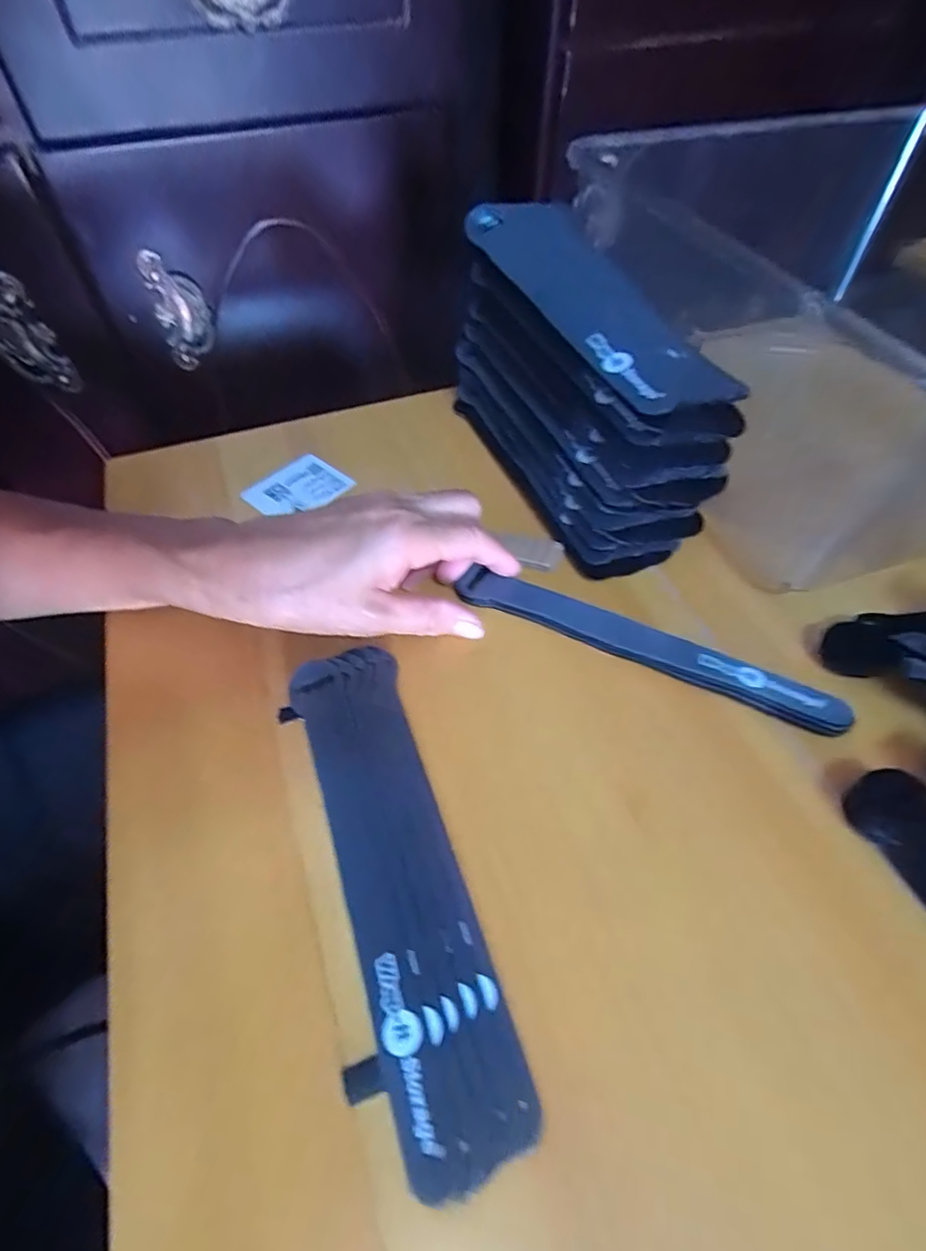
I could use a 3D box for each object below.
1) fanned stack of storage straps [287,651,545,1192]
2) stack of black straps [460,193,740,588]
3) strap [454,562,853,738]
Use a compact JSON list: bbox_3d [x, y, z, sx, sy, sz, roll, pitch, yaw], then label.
[{"bbox_3d":[-0.031,0.094,0.229,0.053,0.010,0.195,-16,56,-11],"label":"fanned stack of storage straps"},{"bbox_3d":[0.065,-0.143,0.338,0.075,0.119,0.208,-18,56,-12],"label":"stack of black straps"},{"bbox_3d":[0.089,0.009,0.288,0.190,0.011,0.021,22,56,16],"label":"strap"}]

